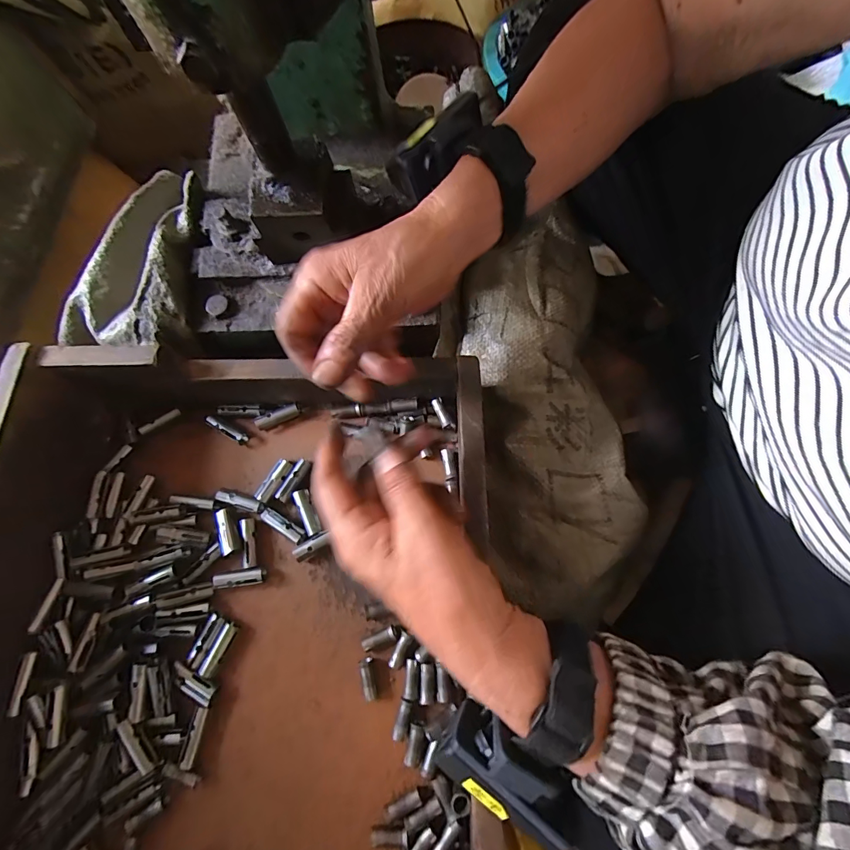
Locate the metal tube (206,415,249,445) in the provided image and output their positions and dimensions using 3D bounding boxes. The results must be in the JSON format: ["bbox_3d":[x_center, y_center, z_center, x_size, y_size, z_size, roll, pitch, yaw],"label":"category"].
[{"bbox_3d":[-0.168,0.004,0.353,0.038,0.013,0.009,28,77,9],"label":"metal tube"}]

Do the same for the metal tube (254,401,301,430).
[{"bbox_3d":[-0.126,-0.008,0.356,0.038,0.012,0.013,-23,75,-5],"label":"metal tube"}]

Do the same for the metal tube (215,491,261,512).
[{"bbox_3d":[-0.149,0.061,0.335,0.037,0.010,0.010,14,75,5],"label":"metal tube"}]

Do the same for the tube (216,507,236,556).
[{"bbox_3d":[-0.153,0.081,0.320,0.012,0.009,0.035,-23,75,-5],"label":"tube"}]

